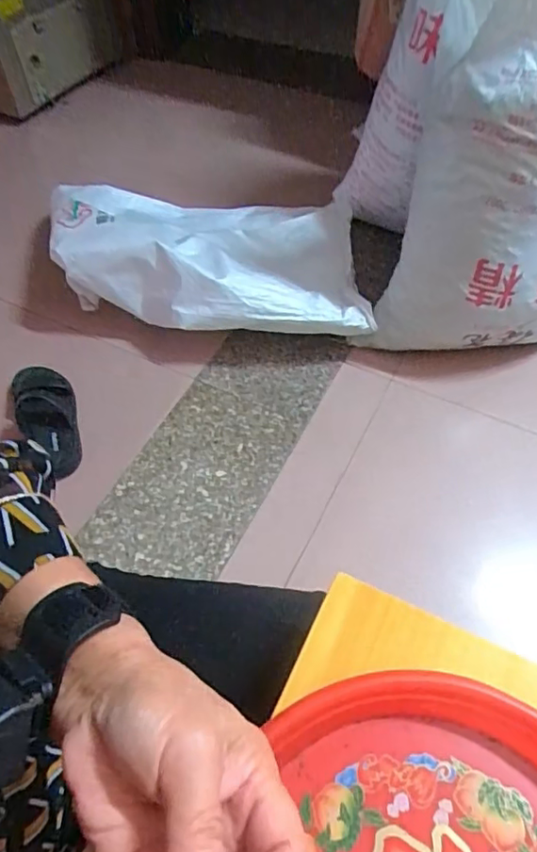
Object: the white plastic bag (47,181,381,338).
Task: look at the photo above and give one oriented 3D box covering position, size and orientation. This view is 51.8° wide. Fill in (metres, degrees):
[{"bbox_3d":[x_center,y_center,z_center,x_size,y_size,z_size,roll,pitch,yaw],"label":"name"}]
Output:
[{"bbox_3d":[-0.115,-0.367,1.129,0.601,0.184,0.413,-4,56,-1],"label":"white plastic bag"}]

